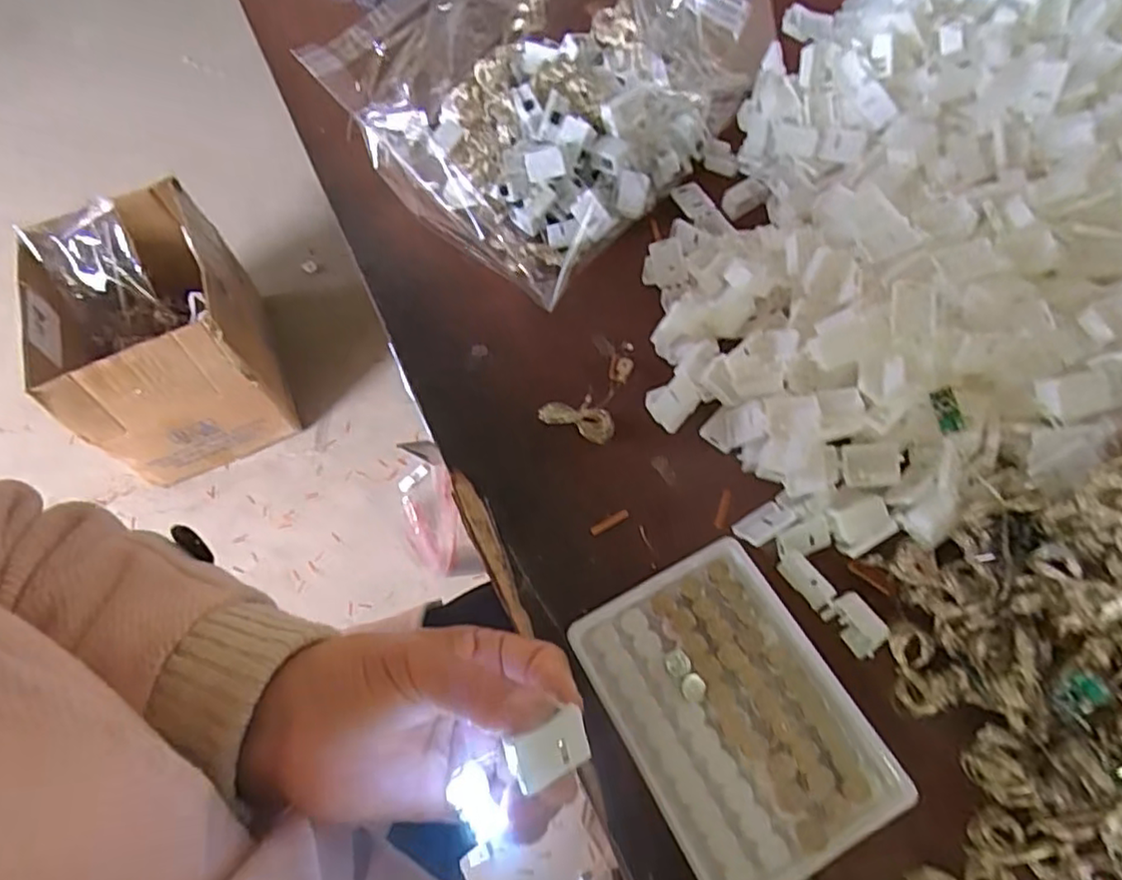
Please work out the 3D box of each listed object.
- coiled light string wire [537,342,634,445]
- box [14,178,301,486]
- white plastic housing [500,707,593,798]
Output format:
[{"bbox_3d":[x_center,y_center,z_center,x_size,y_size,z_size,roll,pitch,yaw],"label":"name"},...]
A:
[{"bbox_3d":[0.017,-0.032,0.385,0.041,0.013,0.064,14,64,11],"label":"coiled light string wire"},{"bbox_3d":[-0.689,-0.179,1.132,0.283,0.282,0.373,-25,63,-9],"label":"box"},{"bbox_3d":[-0.004,0.105,0.223,0.030,0.009,0.020,-21,91,-32],"label":"white plastic housing"}]

